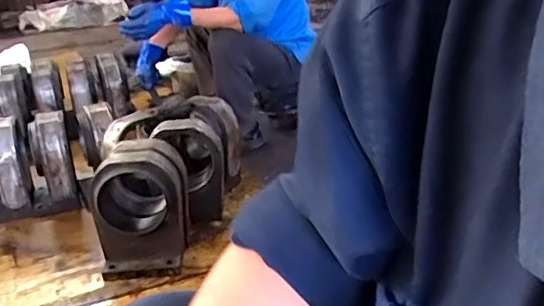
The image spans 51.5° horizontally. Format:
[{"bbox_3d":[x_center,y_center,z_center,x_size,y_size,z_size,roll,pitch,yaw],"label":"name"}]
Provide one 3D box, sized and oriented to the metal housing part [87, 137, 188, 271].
[{"bbox_3d":[-0.345,0.134,1.521,0.233,0.315,0.257,-7,22,-6],"label":"metal housing part"}]

